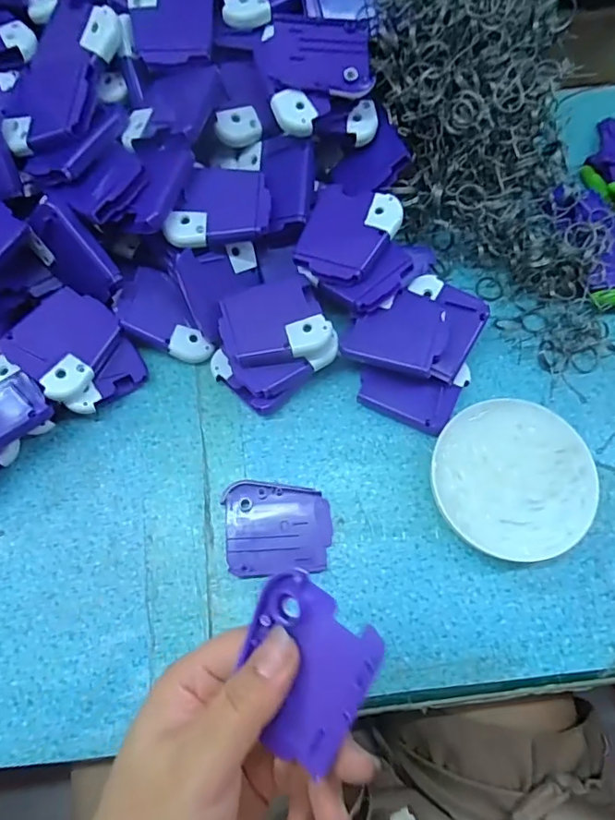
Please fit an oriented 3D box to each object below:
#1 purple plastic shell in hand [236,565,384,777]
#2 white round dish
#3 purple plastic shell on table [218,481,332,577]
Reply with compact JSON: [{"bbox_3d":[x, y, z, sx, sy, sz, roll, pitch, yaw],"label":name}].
[{"bbox_3d":[-0.003,0.098,0.196,0.050,0.006,0.060,25,90,26],"label":"purple plastic shell in hand"},{"bbox_3d":[0.118,0.040,0.303,0.086,0.023,0.090,0,71,0],"label":"white round dish"},{"bbox_3d":[-0.017,0.068,0.304,0.060,0.006,0.052,-5,71,-1],"label":"purple plastic shell on table"}]

